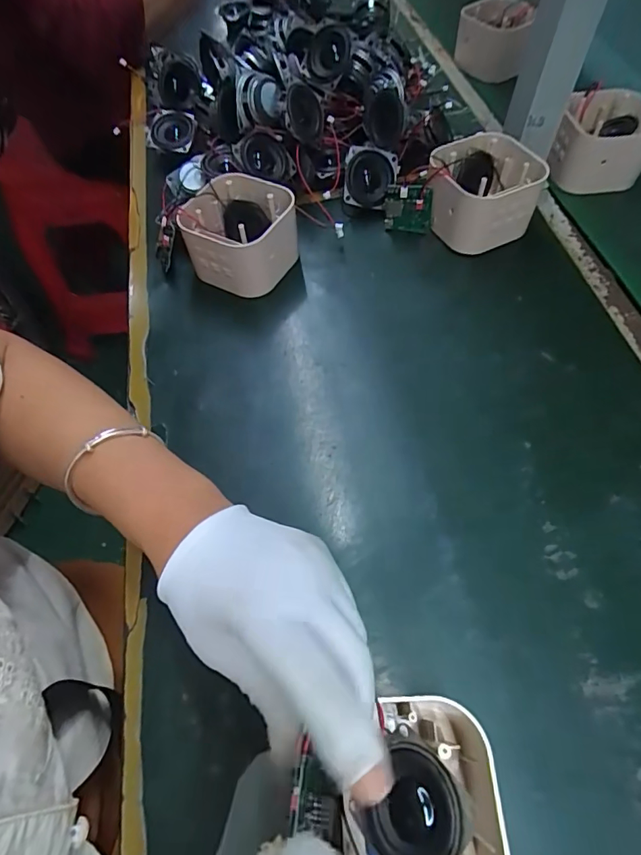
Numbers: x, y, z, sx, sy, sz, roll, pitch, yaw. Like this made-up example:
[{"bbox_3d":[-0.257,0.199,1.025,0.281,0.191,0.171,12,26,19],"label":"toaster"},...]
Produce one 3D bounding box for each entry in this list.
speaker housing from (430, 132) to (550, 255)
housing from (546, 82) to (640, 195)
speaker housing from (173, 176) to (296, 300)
[{"bbox_3d":[0.154,-0.220,0.452,0.096,0.066,0.092,5,60,7],"label":"speaker housing"},{"bbox_3d":[0.296,-0.303,0.499,0.091,0.052,0.106,19,63,14],"label":"housing"},{"bbox_3d":[-0.073,-0.177,0.446,0.087,0.068,0.091,-2,60,3],"label":"speaker housing"}]

